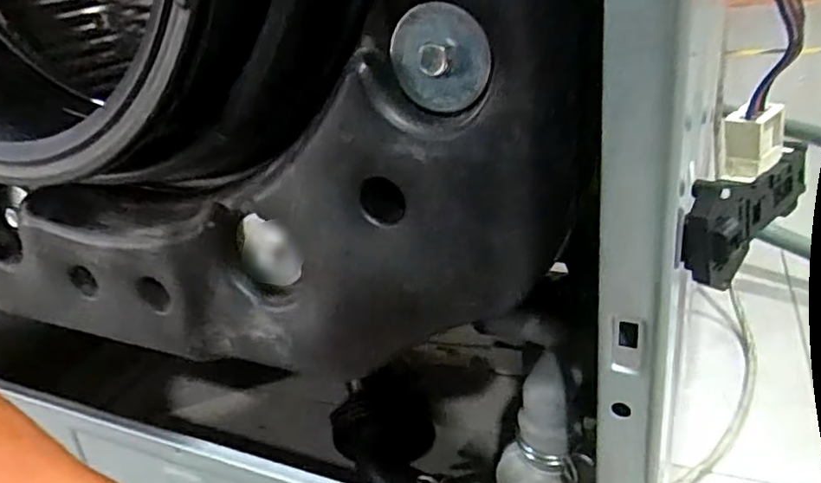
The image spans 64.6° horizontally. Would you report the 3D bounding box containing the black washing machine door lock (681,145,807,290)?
[{"bbox_3d":[0.149,-0.014,0.283,0.083,0.045,0.014,-25,31,-32],"label":"black washing machine door lock"}]

